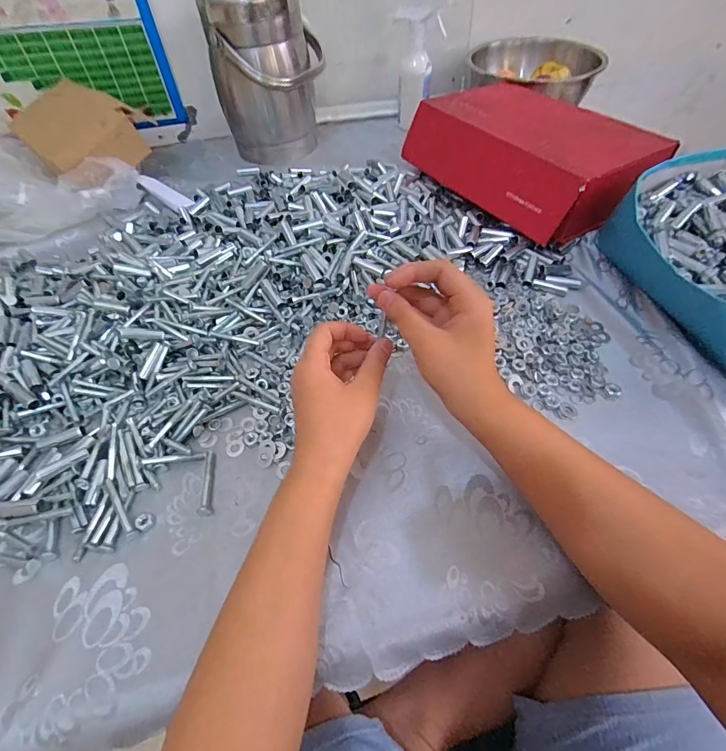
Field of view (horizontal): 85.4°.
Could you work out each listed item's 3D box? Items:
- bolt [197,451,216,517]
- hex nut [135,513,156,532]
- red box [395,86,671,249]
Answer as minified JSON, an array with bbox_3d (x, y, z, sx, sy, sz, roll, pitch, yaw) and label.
[{"bbox_3d":[-0.134,0.091,0.338,0.012,0.007,0.058,-9,52,-4],"label":"bolt"},{"bbox_3d":[-0.177,0.118,0.319,0.016,0.004,0.013,15,54,14],"label":"hex nut"},{"bbox_3d":[0.234,-0.324,0.561,0.209,0.077,0.308,-30,57,-19],"label":"red box"}]

